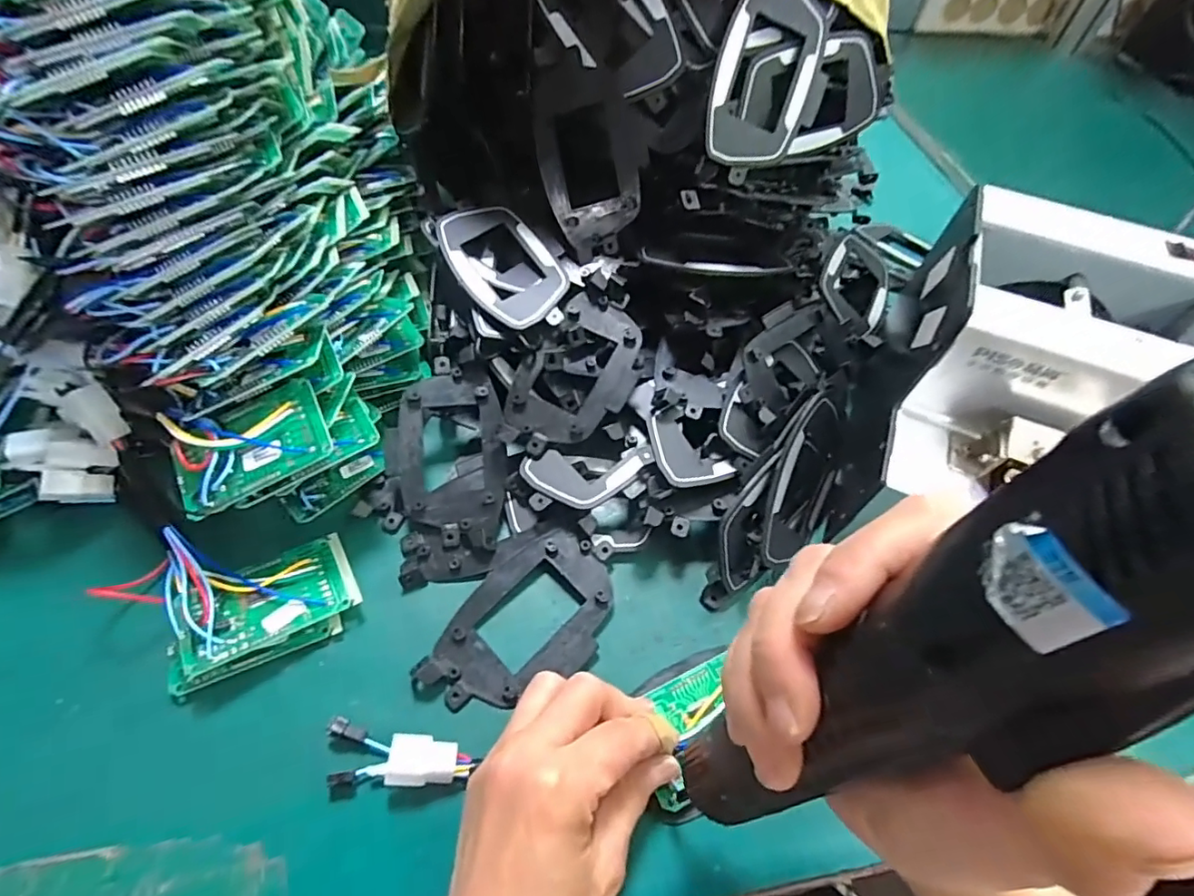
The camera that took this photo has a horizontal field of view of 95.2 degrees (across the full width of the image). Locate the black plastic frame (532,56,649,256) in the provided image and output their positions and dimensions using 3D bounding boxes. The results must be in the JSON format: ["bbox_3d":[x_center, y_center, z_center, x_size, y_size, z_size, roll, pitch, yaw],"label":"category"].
[{"bbox_3d":[-0.004,-0.181,0.342,0.068,0.109,0.009,-14,15,23],"label":"black plastic frame"}]

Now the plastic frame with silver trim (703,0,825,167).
[{"bbox_3d":[0.098,-0.217,0.323,0.063,0.093,0.009,7,16,-15],"label":"plastic frame with silver trim"}]

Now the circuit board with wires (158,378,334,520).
[{"bbox_3d":[-0.175,-0.003,0.273,0.075,0.010,0.052,-24,73,-7],"label":"circuit board with wires"}]

